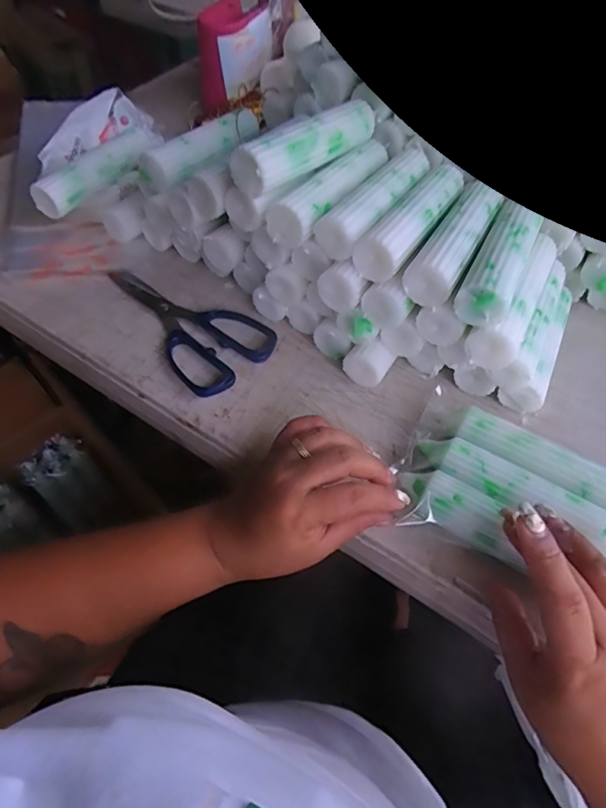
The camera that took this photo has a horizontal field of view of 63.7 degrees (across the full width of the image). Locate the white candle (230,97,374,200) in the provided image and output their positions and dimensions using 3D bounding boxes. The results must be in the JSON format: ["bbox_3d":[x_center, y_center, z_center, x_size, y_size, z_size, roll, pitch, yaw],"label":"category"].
[{"bbox_3d":[0.006,-0.194,0.360,0.032,0.039,0.131,37,62,20],"label":"white candle"}]

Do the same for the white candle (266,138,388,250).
[{"bbox_3d":[0.026,-0.169,0.378,0.033,0.032,0.131,32,61,18],"label":"white candle"}]

